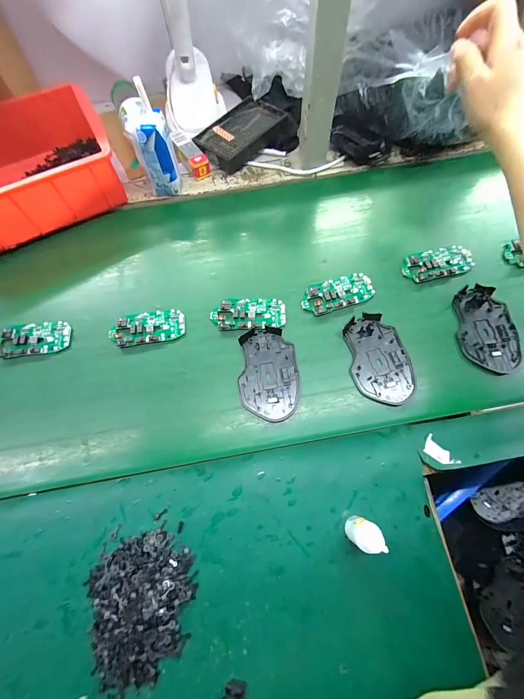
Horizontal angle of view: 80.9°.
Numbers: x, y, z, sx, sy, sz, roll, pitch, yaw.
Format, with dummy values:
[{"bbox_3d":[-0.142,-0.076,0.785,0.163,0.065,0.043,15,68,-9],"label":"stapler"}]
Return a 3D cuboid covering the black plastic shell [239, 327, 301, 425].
[{"bbox_3d":[0.008,0.028,0.380,0.072,0.009,0.115,-6,68,-1],"label":"black plastic shell"}]

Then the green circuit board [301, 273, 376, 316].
[{"bbox_3d":[0.103,-0.077,0.418,0.098,0.006,0.046,-18,69,-6],"label":"green circuit board"}]

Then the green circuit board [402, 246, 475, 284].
[{"bbox_3d":[0.246,-0.122,0.429,0.096,0.012,0.048,-16,69,-4],"label":"green circuit board"}]

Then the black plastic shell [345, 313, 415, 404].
[{"bbox_3d":[0.146,0.009,0.382,0.071,0.010,0.115,-8,68,-1],"label":"black plastic shell"}]

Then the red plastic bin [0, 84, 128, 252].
[{"bbox_3d":[-0.389,-0.282,0.476,0.290,0.093,0.247,-28,70,-9],"label":"red plastic bin"}]

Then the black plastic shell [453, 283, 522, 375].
[{"bbox_3d":[0.288,-0.027,0.395,0.070,0.015,0.117,5,68,4],"label":"black plastic shell"}]

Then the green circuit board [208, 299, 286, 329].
[{"bbox_3d":[-0.018,-0.049,0.410,0.098,0.008,0.047,0,68,2],"label":"green circuit board"}]

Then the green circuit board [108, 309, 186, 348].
[{"bbox_3d":[-0.153,-0.029,0.410,0.098,0.010,0.045,-8,68,-2],"label":"green circuit board"}]

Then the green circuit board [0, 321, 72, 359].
[{"bbox_3d":[-0.303,-0.015,0.407,0.092,0.010,0.048,-7,68,-1],"label":"green circuit board"}]

